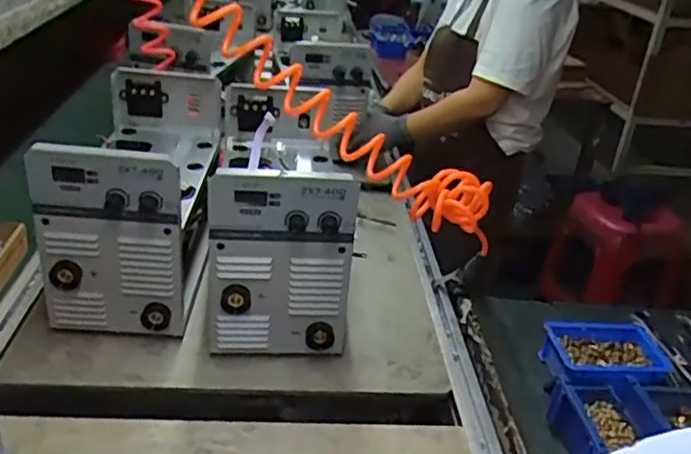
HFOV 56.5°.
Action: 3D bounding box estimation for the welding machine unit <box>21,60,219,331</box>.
[{"bbox_3d":[-0.304,-0.060,1.001,0.194,0.272,0.413,4,29,-4],"label":"welding machine unit"}]

